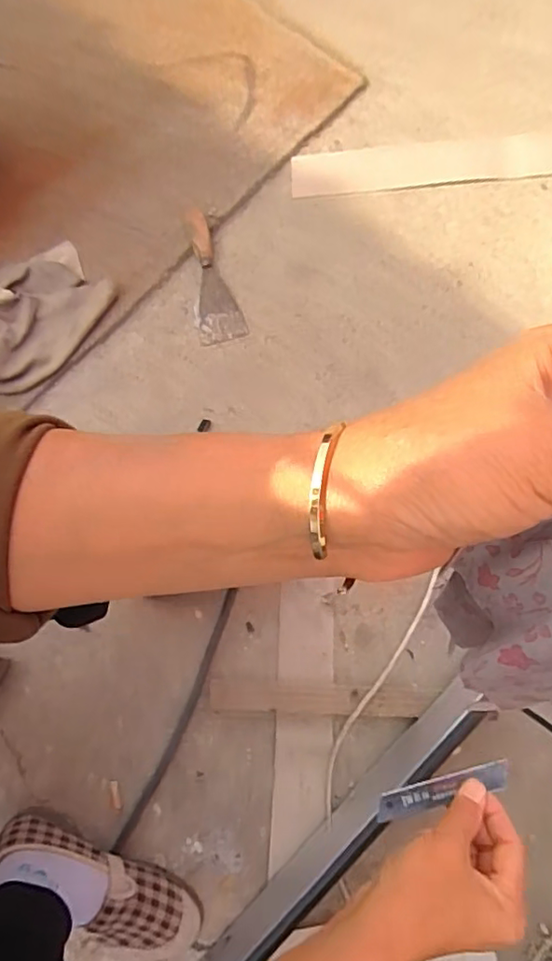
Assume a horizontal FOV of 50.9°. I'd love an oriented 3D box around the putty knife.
[{"bbox_3d":[-0.089,-0.305,0.861,0.067,0.015,0.204,-9,79,3],"label":"putty knife"}]

